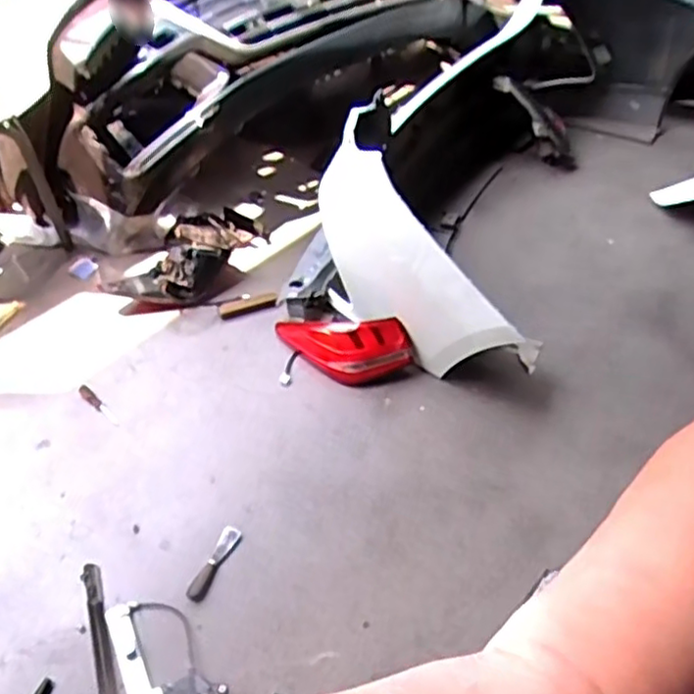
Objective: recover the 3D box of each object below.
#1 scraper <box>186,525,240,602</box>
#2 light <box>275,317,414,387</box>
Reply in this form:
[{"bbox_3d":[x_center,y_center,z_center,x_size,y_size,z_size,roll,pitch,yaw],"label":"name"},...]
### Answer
[{"bbox_3d":[-0.281,0.455,1.410,0.037,0.016,0.177,20,50,14],"label":"scraper"},{"bbox_3d":[-0.015,0.003,1.750,0.370,0.139,0.131,10,48,5],"label":"light"}]

